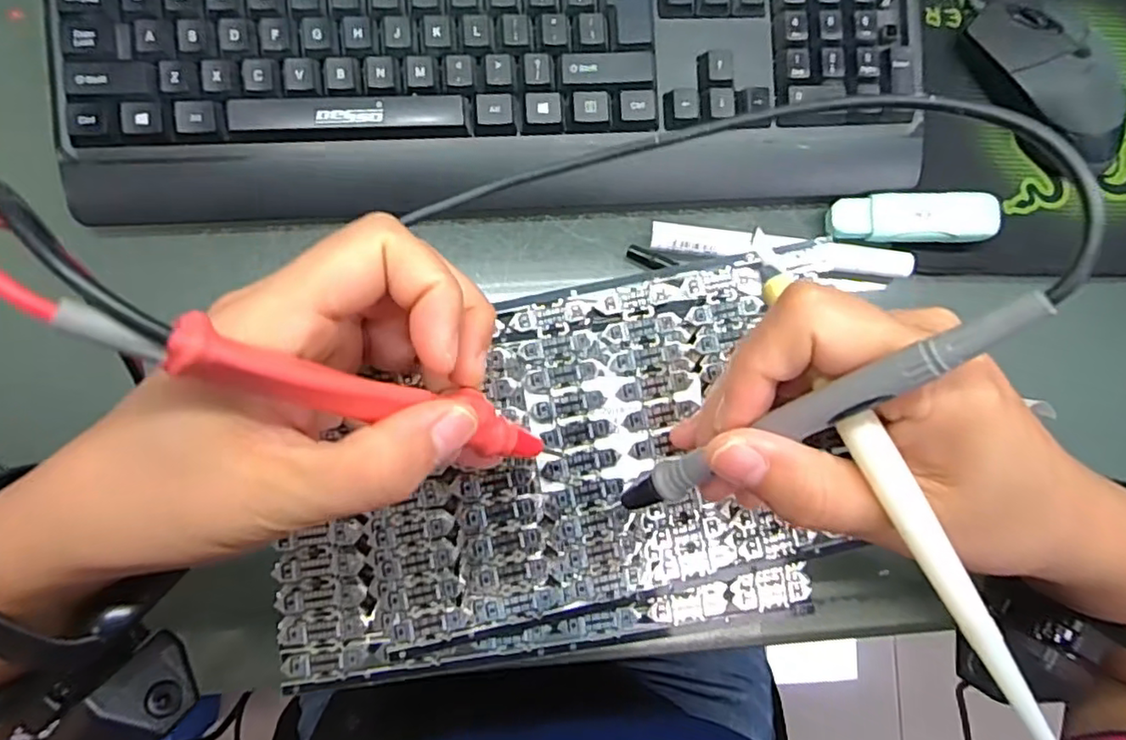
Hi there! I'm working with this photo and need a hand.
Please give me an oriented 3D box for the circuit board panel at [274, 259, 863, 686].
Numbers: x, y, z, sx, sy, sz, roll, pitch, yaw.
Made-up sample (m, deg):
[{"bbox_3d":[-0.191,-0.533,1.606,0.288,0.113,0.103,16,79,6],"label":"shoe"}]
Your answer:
[{"bbox_3d":[-0.010,0.037,0.226,0.188,0.011,0.124,-9,86,-6],"label":"circuit board panel"}]

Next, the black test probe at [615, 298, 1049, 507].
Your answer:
[{"bbox_3d":[0.062,0.015,0.168,0.011,0.123,0.007,54,40,1],"label":"black test probe"}]

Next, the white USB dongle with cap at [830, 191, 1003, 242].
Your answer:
[{"bbox_3d":[0.190,-0.083,0.337,0.085,0.018,0.026,2,85,-5],"label":"white USB dongle with cap"}]

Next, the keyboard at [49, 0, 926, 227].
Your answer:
[{"bbox_3d":[-0.025,-0.164,0.316,0.423,0.034,0.153,-4,85,-5],"label":"keyboard"}]

